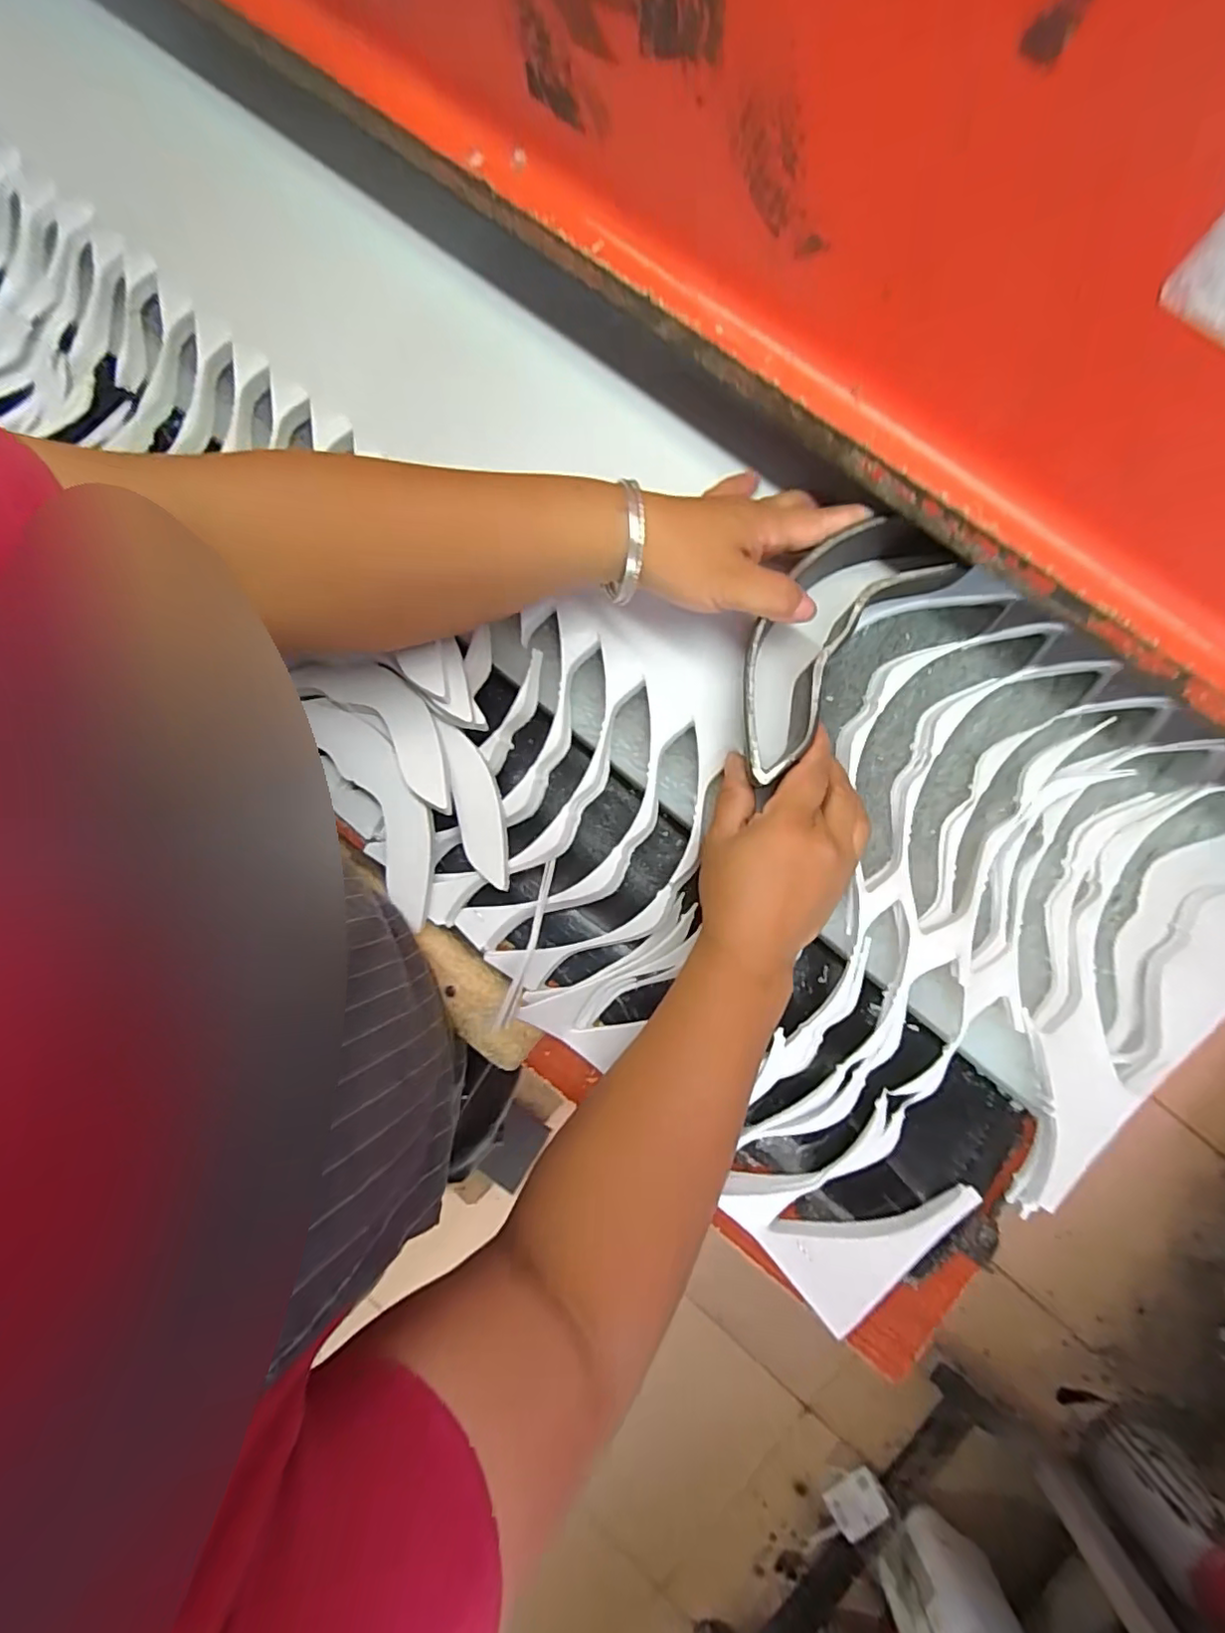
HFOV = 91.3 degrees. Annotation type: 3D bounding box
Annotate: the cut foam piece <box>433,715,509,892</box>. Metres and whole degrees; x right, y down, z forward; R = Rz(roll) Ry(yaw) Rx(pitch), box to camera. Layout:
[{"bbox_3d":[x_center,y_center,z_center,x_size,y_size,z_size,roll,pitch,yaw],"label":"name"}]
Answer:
[{"bbox_3d":[-0.089,-0.009,0.395,0.031,0.009,0.113,-12,80,-3],"label":"cut foam piece"}]

